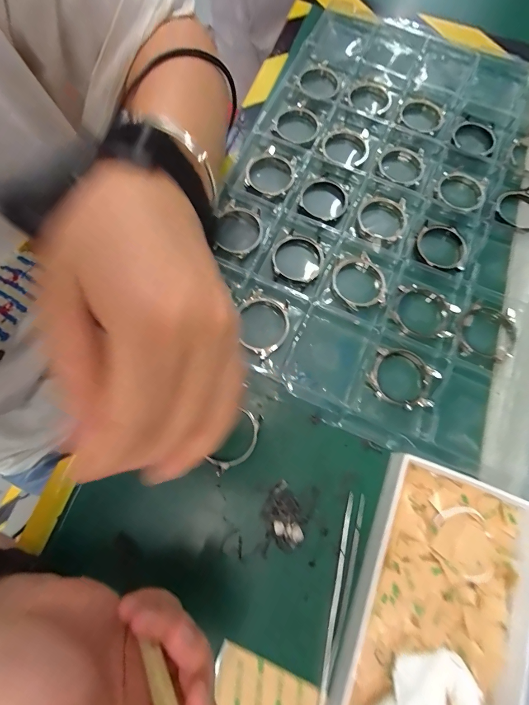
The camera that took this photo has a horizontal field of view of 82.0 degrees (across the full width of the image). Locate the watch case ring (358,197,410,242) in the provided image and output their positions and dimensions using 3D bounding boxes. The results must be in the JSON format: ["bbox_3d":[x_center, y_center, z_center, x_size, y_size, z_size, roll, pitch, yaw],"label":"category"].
[{"bbox_3d":[0.112,-0.127,0.287,0.047,0.006,0.046,0,74,-1],"label":"watch case ring"}]

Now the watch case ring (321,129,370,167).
[{"bbox_3d":[0.083,-0.208,0.308,0.052,0.005,0.048,0,74,-1],"label":"watch case ring"}]

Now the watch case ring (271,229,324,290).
[{"bbox_3d":[0.030,-0.087,0.274,0.047,0.004,0.048,0,74,-1],"label":"watch case ring"}]

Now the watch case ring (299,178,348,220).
[{"bbox_3d":[0.058,-0.149,0.292,0.046,0.006,0.044,0,74,-1],"label":"watch case ring"}]

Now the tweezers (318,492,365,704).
[{"bbox_3d":[0.052,0.164,0.205,0.012,0.006,0.127,15,74,3],"label":"tweezers"}]

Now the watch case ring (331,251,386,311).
[{"bbox_3d":[0.083,-0.064,0.269,0.046,0.008,0.053,-14,75,-6],"label":"watch case ring"}]

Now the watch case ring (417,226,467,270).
[{"bbox_3d":[0.164,-0.097,0.279,0.046,0.010,0.046,0,74,-1],"label":"watch case ring"}]

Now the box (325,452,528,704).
[{"bbox_3d":[0.113,0.169,0.194,0.110,0.028,0.175,20,75,4],"label":"box"}]

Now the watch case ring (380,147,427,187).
[{"bbox_3d":[0.137,-0.187,0.304,0.046,0.009,0.053,28,75,6],"label":"watch case ring"}]

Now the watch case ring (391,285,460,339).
[{"bbox_3d":[0.137,-0.034,0.262,0.053,0.007,0.048,24,75,5],"label":"watch case ring"}]

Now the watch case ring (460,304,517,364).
[{"bbox_3d":[0.187,-0.018,0.257,0.048,0.006,0.049,0,74,-1],"label":"watch case ring"}]

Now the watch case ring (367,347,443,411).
[{"bbox_3d":[0.114,0.021,0.246,0.057,0.011,0.047,21,75,4],"label":"watch case ring"}]

